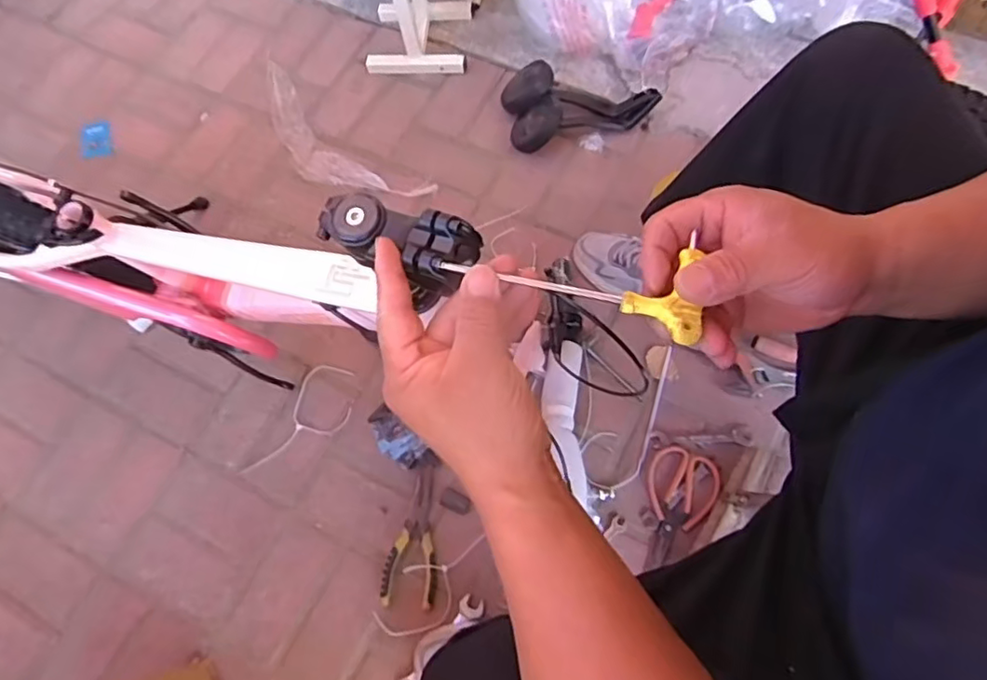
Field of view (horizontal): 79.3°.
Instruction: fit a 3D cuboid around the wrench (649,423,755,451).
[{"bbox_3d":[0.312,0.146,0.891,0.155,0.013,0.031,-4,70,-1],"label":"wrench"}]

